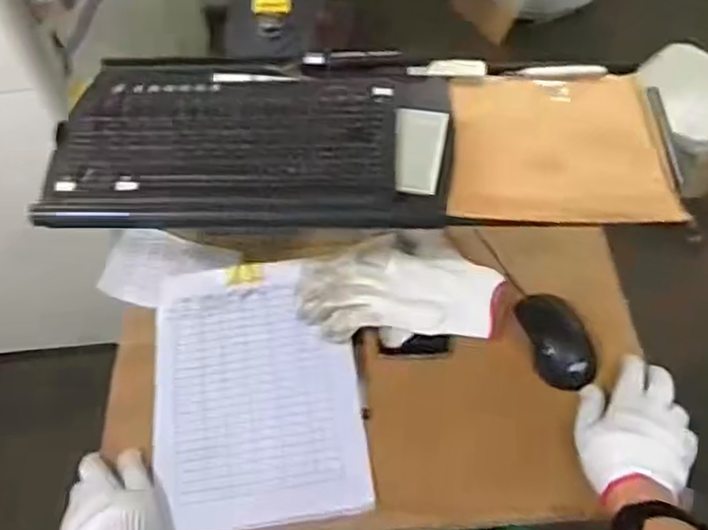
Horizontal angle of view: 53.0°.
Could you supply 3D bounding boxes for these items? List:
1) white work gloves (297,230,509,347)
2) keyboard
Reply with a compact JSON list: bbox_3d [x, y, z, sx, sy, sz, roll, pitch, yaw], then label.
[{"bbox_3d":[0.047,0.022,0.793,0.218,0.058,0.138,-5,54,0],"label":"white work gloves"},{"bbox_3d":[-0.101,-0.121,0.696,0.391,0.044,0.209,-3,54,2],"label":"keyboard"}]

